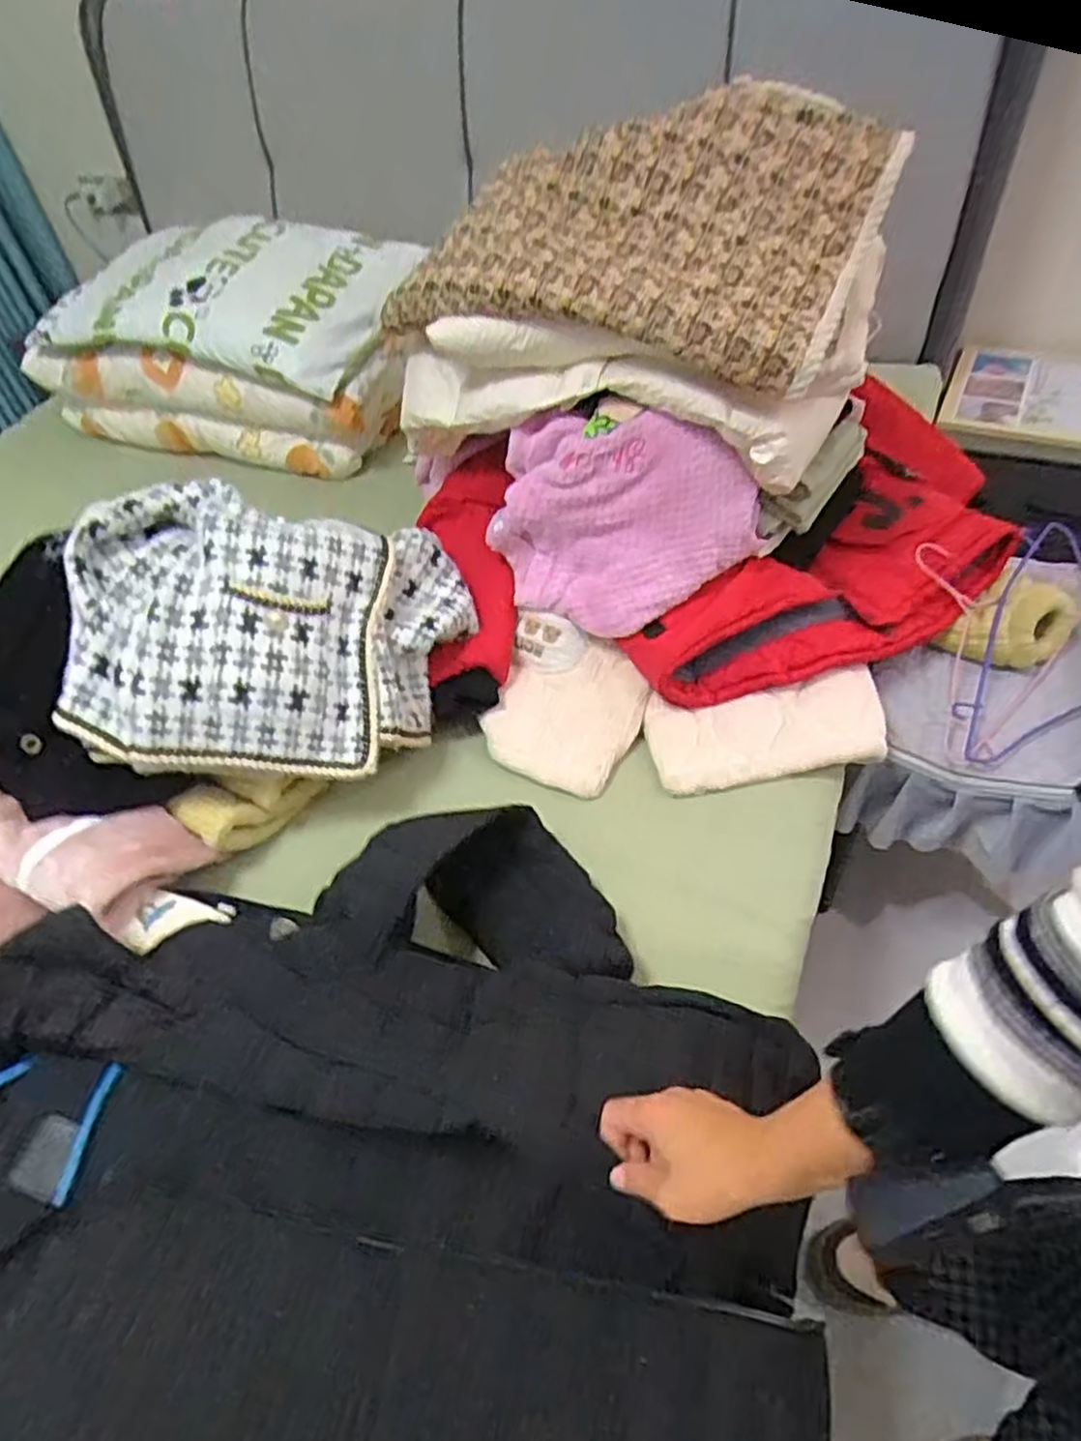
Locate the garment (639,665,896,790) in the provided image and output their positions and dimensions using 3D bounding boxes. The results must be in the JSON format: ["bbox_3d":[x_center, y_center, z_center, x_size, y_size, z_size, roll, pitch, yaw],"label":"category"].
[{"bbox_3d":[0.258,0.012,0.882,0.260,0.051,0.108,-7,48,0],"label":"garment"}]

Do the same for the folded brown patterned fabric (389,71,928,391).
[{"bbox_3d":[0.079,-0.551,0.862,0.536,0.172,0.290,20,54,23],"label":"folded brown patterned fabric"}]

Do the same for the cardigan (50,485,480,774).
[{"bbox_3d":[-0.293,-0.093,0.836,0.361,0.195,0.310,2,49,9],"label":"cardigan"}]

